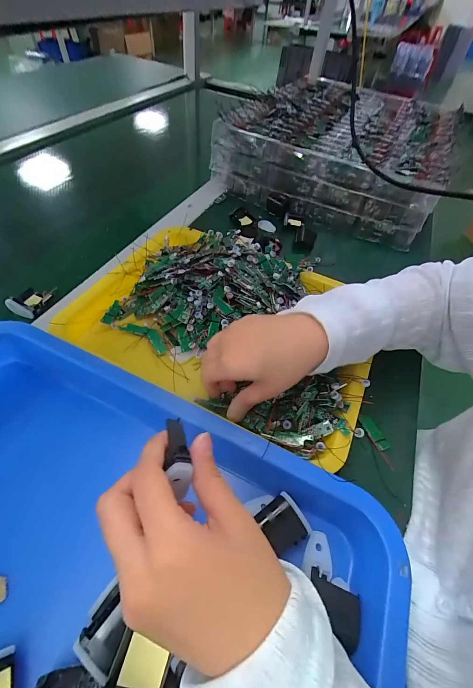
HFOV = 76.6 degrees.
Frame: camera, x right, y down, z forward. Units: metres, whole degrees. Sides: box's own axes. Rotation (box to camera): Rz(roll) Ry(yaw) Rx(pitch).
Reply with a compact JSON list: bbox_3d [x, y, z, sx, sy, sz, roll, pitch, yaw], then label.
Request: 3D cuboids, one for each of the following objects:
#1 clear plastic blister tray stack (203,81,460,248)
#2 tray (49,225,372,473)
[{"bbox_3d":[0.235,-0.434,0.660,0.389,0.112,0.506,24,53,13],"label":"clear plastic blister tray stack"},{"bbox_3d":[-0.007,-0.041,0.358,0.335,0.059,0.243,24,53,13],"label":"tray"}]

